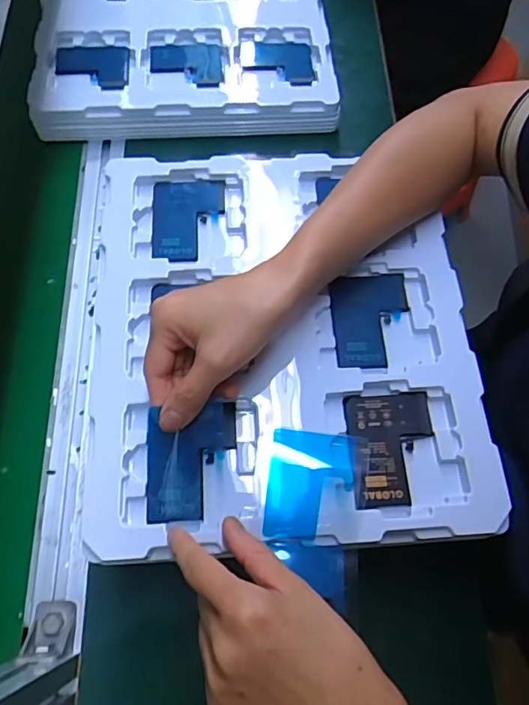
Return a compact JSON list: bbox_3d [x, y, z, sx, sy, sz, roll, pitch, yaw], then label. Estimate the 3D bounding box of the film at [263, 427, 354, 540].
[{"bbox_3d":[0.030,0.088,0.329,0.054,0.023,0.066,7,68,1],"label":"film"}]

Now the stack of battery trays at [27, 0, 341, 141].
[{"bbox_3d":[-0.089,-0.372,0.576,0.321,0.039,0.278,-4,68,-3],"label":"stack of battery trays"}]

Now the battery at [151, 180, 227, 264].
[{"bbox_3d":[-0.064,-0.112,0.421,0.059,0.004,0.080,-1,68,-2],"label":"battery"}]

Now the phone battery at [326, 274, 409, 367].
[{"bbox_3d":[0.083,-0.026,0.388,0.061,0.004,0.078,-2,68,-2],"label":"phone battery"}]

